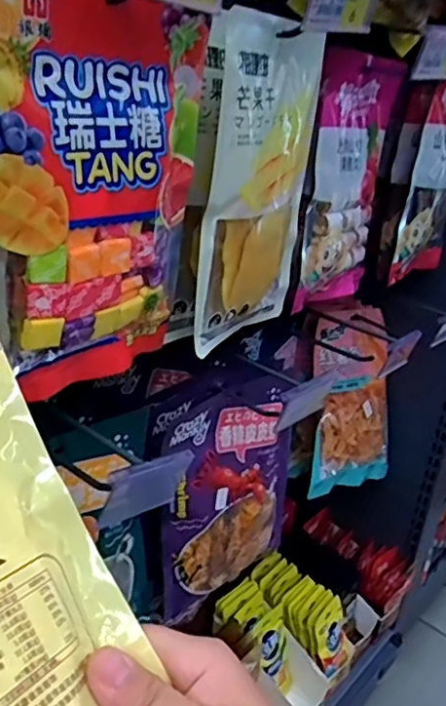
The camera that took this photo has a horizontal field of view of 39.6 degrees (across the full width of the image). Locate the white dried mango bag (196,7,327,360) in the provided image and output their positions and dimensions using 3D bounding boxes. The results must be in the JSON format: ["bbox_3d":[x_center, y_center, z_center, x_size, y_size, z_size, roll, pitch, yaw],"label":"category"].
[{"bbox_3d":[0.033,-0.130,0.512,0.021,0.250,0.149,22,29,28],"label":"white dried mango bag"}]

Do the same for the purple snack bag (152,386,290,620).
[{"bbox_3d":[0.009,0.151,0.693,0.185,0.250,0.058,-20,29,-38],"label":"purple snack bag"}]

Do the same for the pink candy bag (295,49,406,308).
[{"bbox_3d":[0.133,-0.177,0.658,0.030,0.251,0.159,19,26,26],"label":"pink candy bag"}]

